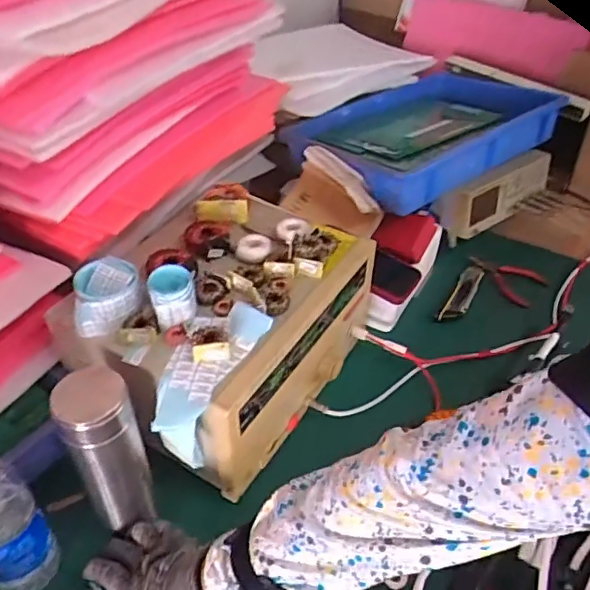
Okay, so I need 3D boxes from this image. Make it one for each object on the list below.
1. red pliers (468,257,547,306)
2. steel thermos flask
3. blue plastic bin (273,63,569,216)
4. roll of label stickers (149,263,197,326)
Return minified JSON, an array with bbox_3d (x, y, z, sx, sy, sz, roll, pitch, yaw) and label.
[{"bbox_3d":[0.334,-0.031,0.897,0.112,0.020,0.069,32,50,31],"label":"red pliers"},{"bbox_3d":[-0.172,0.147,0.529,0.062,0.177,0.055,-16,44,-18],"label":"steel thermos flask"},{"bbox_3d":[0.212,-0.282,0.954,0.371,0.097,0.295,-28,49,-29],"label":"blue plastic bin"},{"bbox_3d":[-0.125,0.002,0.585,0.046,0.045,0.047,-11,43,-14],"label":"roll of label stickers"}]

